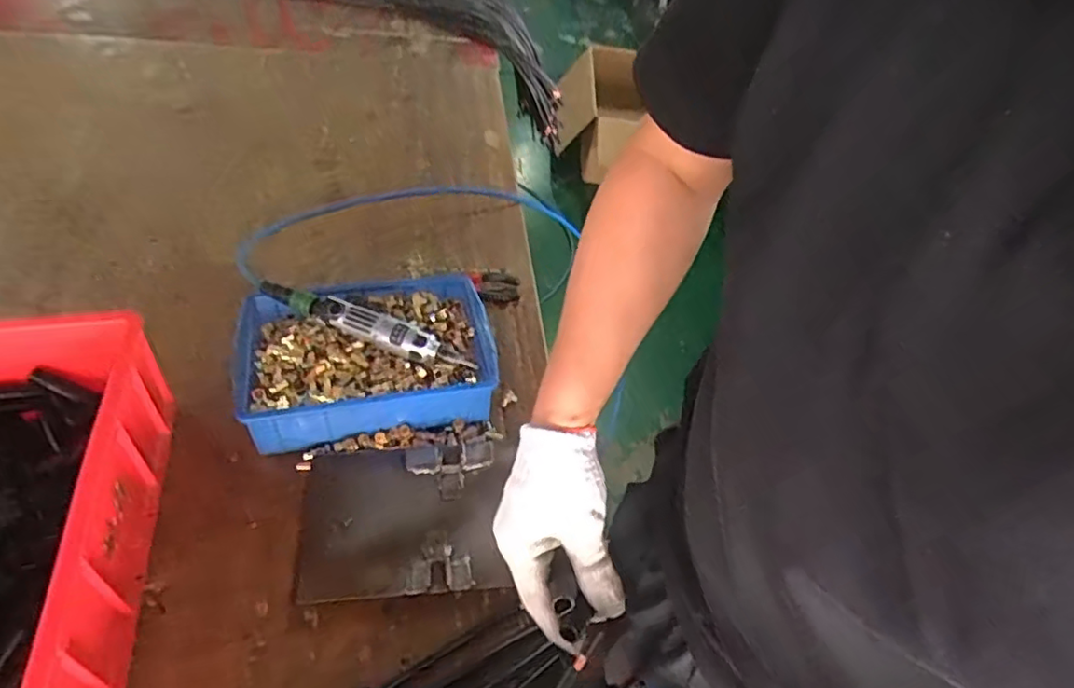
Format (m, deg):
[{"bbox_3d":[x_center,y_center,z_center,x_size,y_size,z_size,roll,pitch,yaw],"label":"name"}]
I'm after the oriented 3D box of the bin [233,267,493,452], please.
[{"bbox_3d":[-0.211,0.016,0.773,0.300,0.096,0.214,-6,48,-14],"label":"bin"}]

